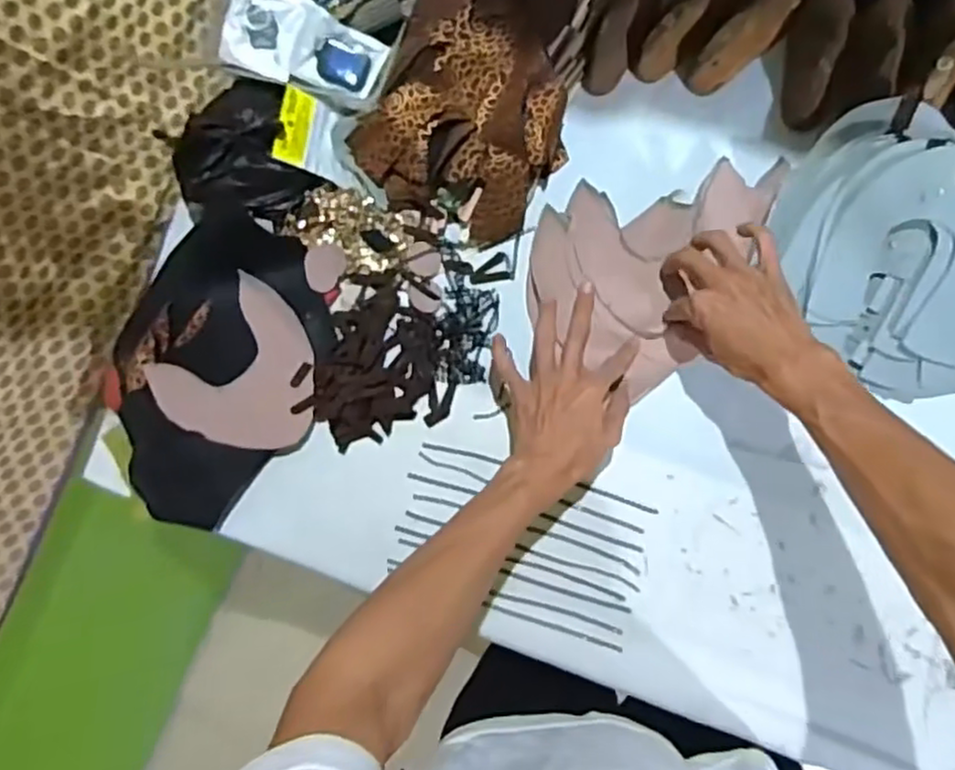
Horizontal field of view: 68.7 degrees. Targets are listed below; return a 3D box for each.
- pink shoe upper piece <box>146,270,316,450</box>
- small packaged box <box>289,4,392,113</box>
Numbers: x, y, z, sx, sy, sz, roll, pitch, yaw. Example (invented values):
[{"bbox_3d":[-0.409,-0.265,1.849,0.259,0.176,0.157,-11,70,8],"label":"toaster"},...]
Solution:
[{"bbox_3d":[-0.232,-0.006,0.701,0.155,0.023,0.152,-44,81,4],"label":"pink shoe upper piece"},{"bbox_3d":[-0.144,-0.325,0.707,0.093,0.024,0.076,29,91,10],"label":"small packaged box"}]

